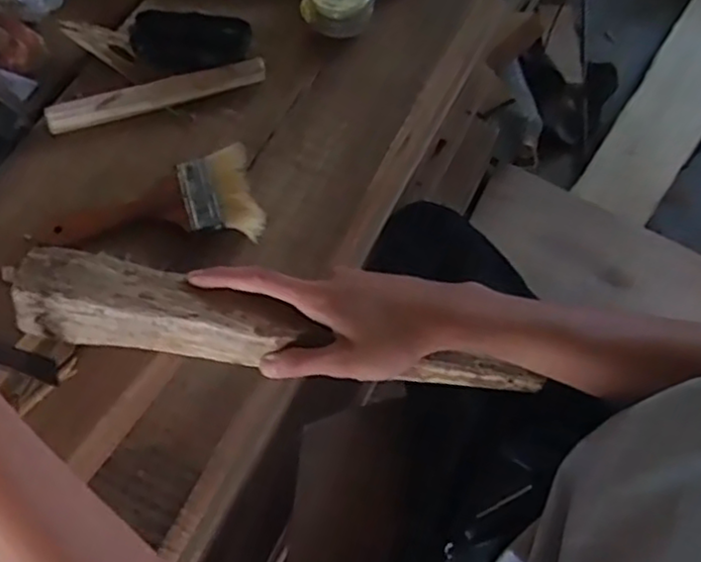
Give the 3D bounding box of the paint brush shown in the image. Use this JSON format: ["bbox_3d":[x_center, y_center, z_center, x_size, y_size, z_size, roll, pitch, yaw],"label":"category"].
[{"bbox_3d":[-0.170,-0.063,0.597,0.179,0.026,0.086,-14,68,-8],"label":"paint brush"}]

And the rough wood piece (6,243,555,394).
[{"bbox_3d":[-0.044,0.039,0.506,0.368,0.035,0.055,13,66,-10],"label":"rough wood piece"}]

